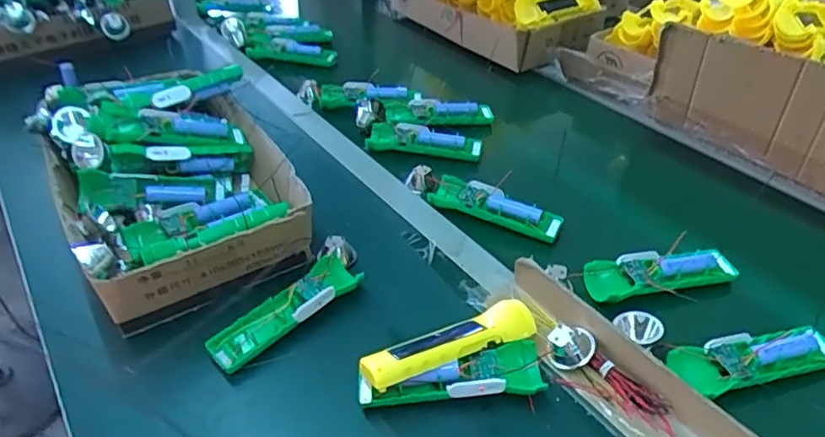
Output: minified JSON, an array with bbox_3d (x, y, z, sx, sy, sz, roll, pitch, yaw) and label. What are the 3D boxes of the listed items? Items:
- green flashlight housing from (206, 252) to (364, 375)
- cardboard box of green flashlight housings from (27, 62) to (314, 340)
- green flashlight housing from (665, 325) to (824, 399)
[{"bbox_3d":[-0.120,0.092,0.592,0.174,0.046,0.041,-31,47,-32],"label":"green flashlight housing"},{"bbox_3d":[-0.300,-0.063,0.724,0.232,0.097,0.420,-21,42,-22],"label":"cardboard box of green flashlight housings"},{"bbox_3d":[0.314,0.126,0.538,0.157,0.022,0.048,-12,39,-13],"label":"green flashlight housing"}]

